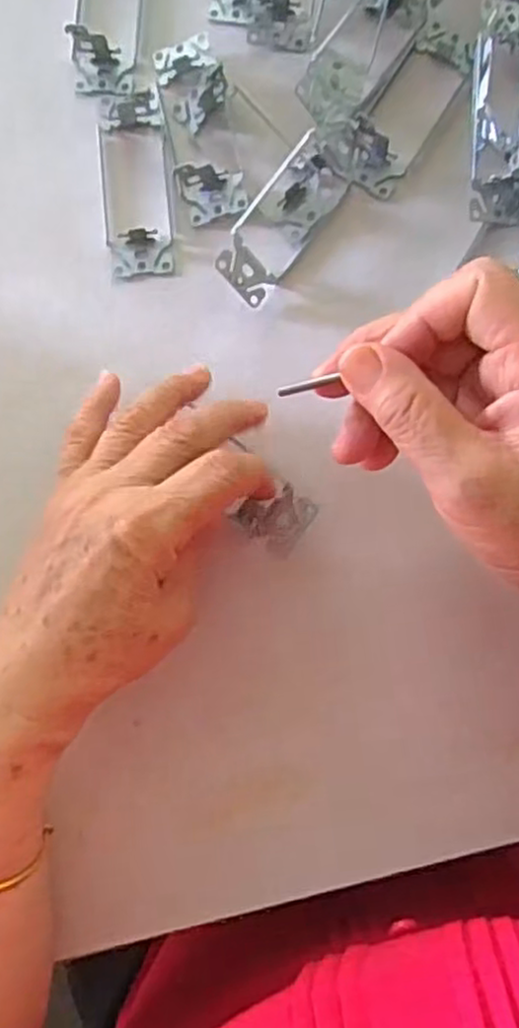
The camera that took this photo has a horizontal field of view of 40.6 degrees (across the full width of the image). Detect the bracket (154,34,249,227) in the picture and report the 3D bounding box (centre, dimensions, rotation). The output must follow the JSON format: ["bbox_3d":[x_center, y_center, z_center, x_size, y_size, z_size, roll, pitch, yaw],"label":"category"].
[{"bbox_3d":[-0.033,-0.213,0.378,0.035,0.020,0.105,-12,83,1],"label":"bracket"}]

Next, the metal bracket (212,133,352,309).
[{"bbox_3d":[0.010,-0.154,0.367,0.034,0.024,0.088,36,86,6],"label":"metal bracket"}]

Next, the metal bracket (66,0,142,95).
[{"bbox_3d":[-0.086,-0.291,0.391,0.036,0.022,0.106,3,83,2],"label":"metal bracket"}]

